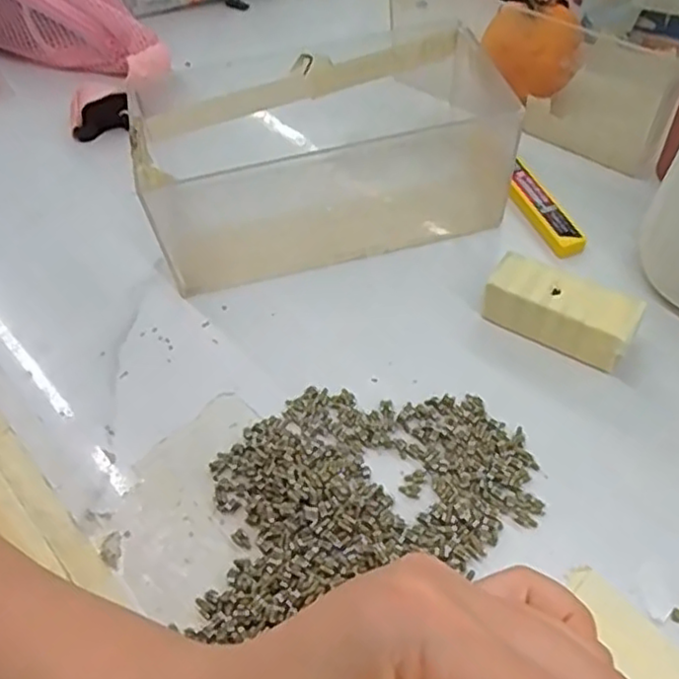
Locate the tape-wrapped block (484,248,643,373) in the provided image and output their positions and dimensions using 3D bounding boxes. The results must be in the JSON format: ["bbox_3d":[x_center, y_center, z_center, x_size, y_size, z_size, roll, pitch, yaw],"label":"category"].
[{"bbox_3d":[0.100,-0.012,0.313,0.064,0.026,0.032,23,58,21],"label":"tape-wrapped block"}]

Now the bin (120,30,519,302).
[{"bbox_3d":[-0.003,-0.102,0.367,0.203,0.061,0.107,-16,53,-6],"label":"bin"}]

